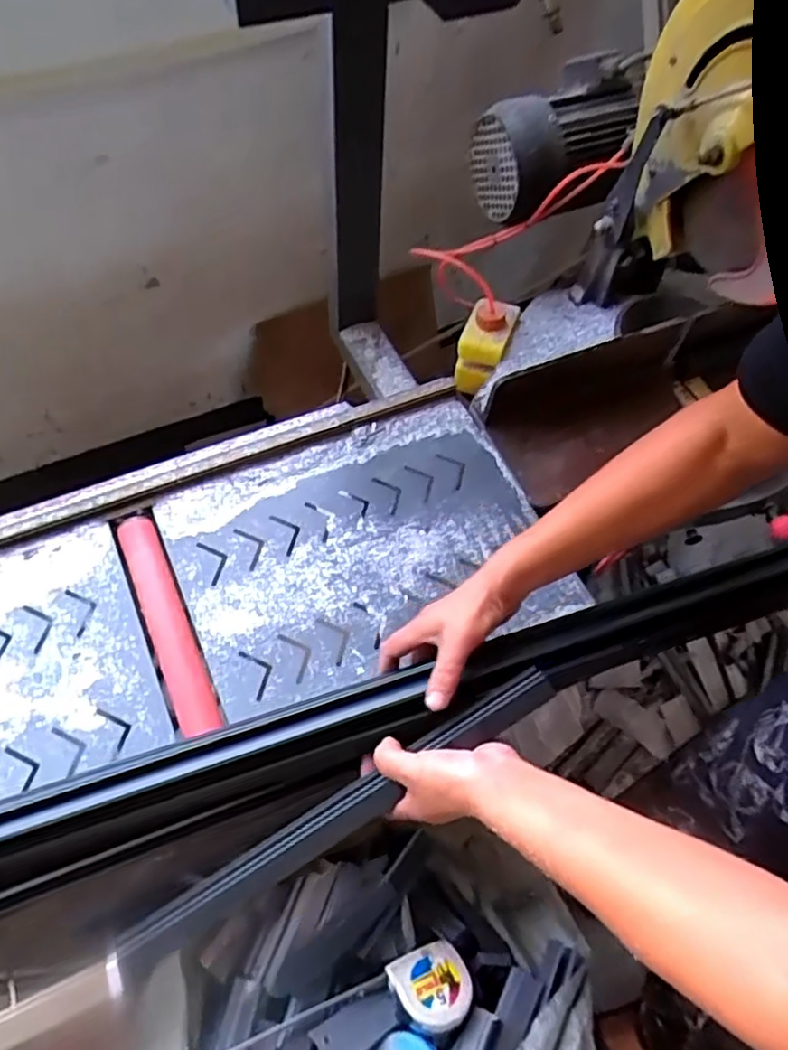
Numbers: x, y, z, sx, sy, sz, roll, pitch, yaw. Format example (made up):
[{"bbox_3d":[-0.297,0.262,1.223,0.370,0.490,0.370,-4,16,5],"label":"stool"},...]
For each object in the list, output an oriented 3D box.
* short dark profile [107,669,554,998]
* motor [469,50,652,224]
[{"bbox_3d":[-0.039,0.223,0.540,0.381,0.021,0.031,-31,62,-11],"label":"short dark profile"},{"bbox_3d":[0.214,-0.485,0.884,0.189,0.151,0.124,-17,62,-13],"label":"motor"}]

